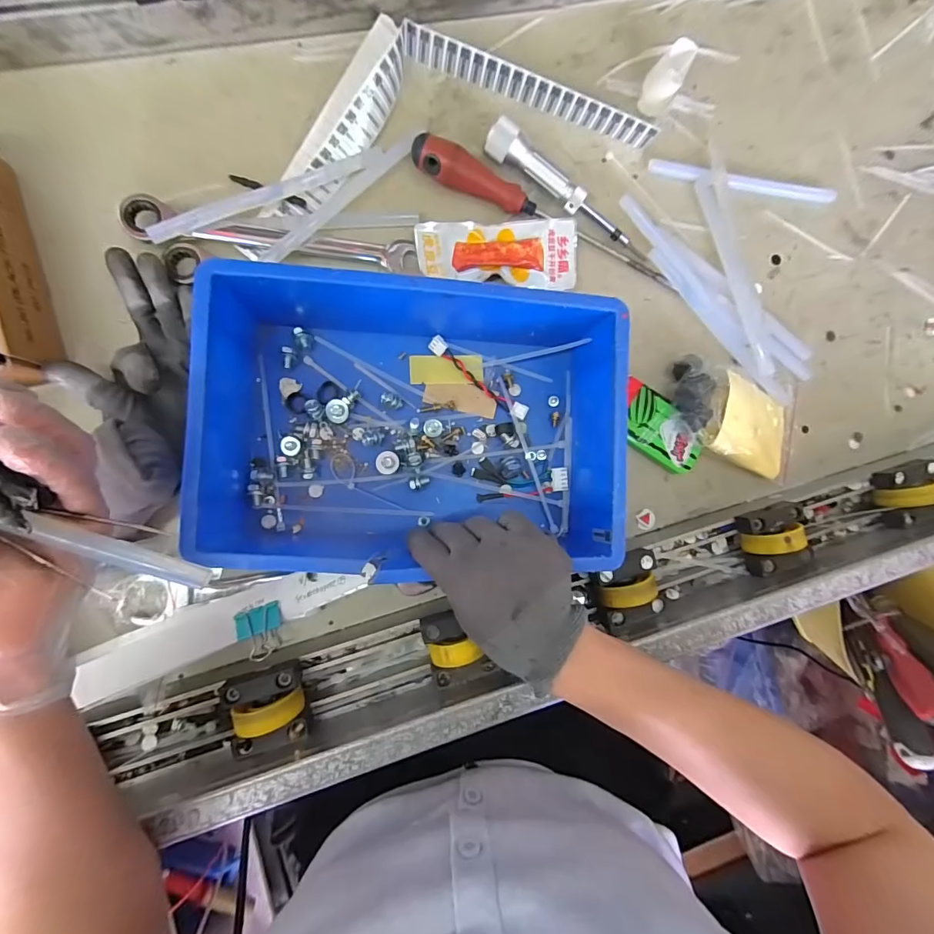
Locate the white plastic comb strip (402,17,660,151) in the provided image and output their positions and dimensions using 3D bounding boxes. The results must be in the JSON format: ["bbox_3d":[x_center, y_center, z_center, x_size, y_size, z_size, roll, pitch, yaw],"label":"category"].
[{"bbox_3d":[0.061,-0.337,0.389,0.237,0.023,0.009,15,87,-9],"label":"white plastic comb strip"}]

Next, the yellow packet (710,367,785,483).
[{"bbox_3d":[0.272,-0.037,0.407,0.091,0.012,0.078,19,82,-27],"label":"yellow packet"}]

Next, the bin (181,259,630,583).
[{"bbox_3d":[-0.036,-0.038,0.335,0.290,0.089,0.211,3,89,-10],"label":"bin"}]

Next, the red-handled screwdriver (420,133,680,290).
[{"bbox_3d":[0.074,-0.219,0.385,0.257,0.023,0.027,23,86,-9],"label":"red-handled screwdriver"}]

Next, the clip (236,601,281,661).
[{"bbox_3d":[-0.161,0.131,0.342,0.031,0.020,0.045,-11,91,-10],"label":"clip"}]

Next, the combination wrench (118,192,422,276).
[{"bbox_3d":[-0.154,-0.187,0.352,0.223,0.020,0.034,4,89,-10],"label":"combination wrench"}]

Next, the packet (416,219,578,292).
[{"bbox_3d":[0.029,-0.190,0.382,0.142,0.012,0.058,-1,89,-10],"label":"packet"}]

